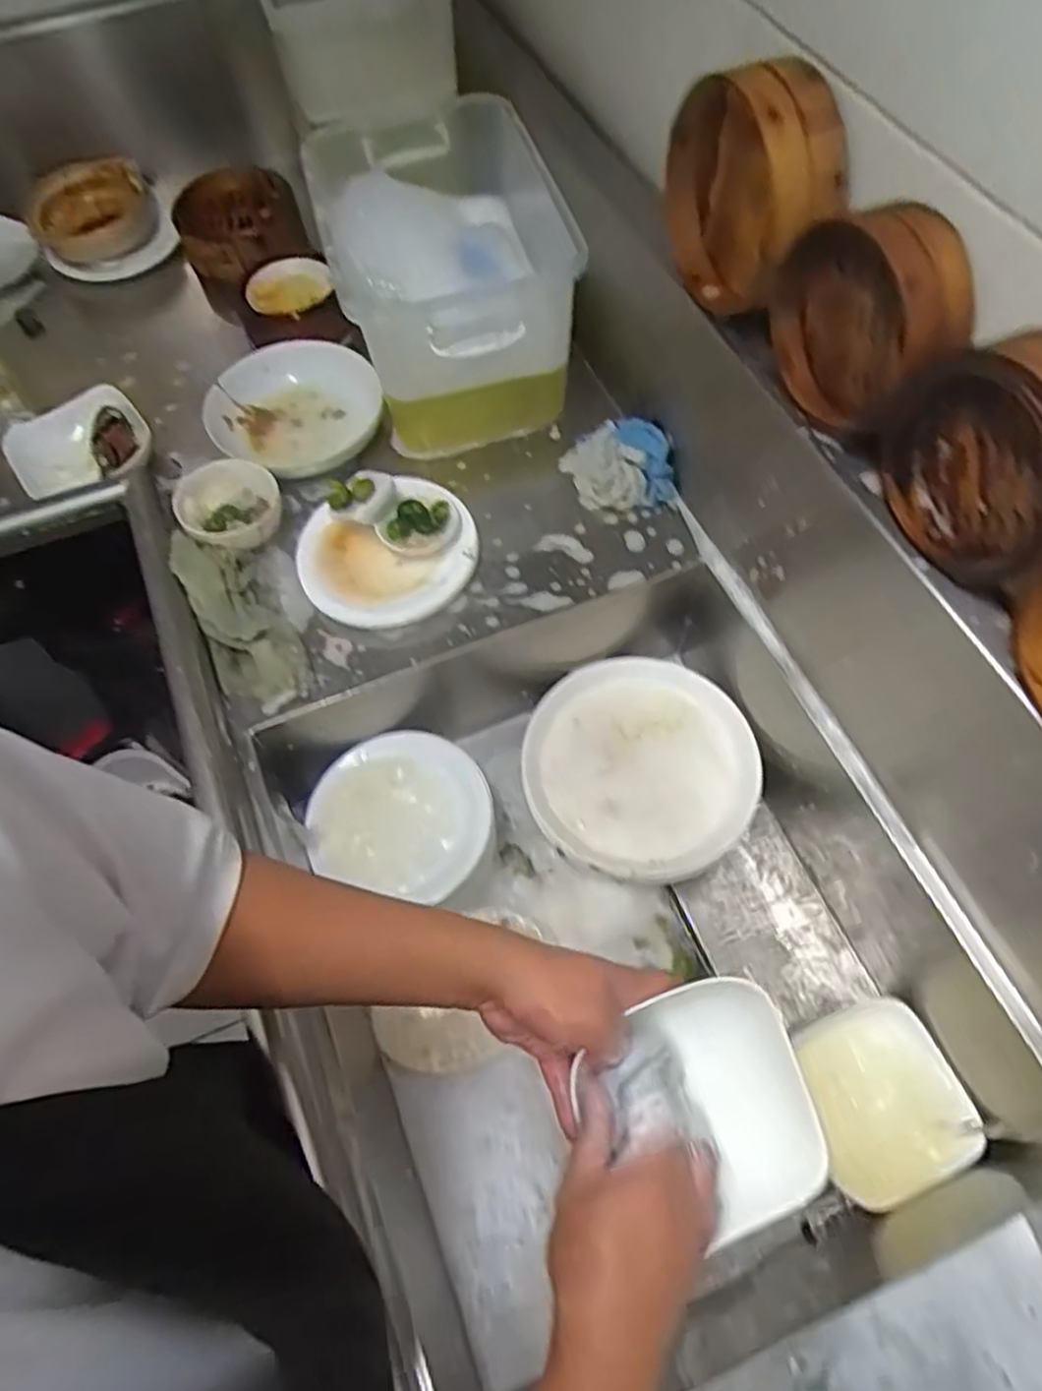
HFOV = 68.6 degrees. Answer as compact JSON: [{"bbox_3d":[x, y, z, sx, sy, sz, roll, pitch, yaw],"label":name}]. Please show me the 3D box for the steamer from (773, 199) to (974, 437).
[{"bbox_3d":[0.244,-0.266,0.552,0.050,0.145,0.159,-23,64,-10],"label":"steamer"}]

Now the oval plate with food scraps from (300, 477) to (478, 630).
[{"bbox_3d":[-0.145,-0.158,0.822,0.191,0.034,0.185,-23,64,-10],"label":"oval plate with food scraps"}]

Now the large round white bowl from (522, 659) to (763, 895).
[{"bbox_3d":[0.131,0.077,0.851,0.238,0.055,0.248,-1,62,1],"label":"large round white bowl"}]

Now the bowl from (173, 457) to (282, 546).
[{"bbox_3d":[-0.317,-0.204,0.835,0.105,0.040,0.102,-1,62,1],"label":"bowl"}]

